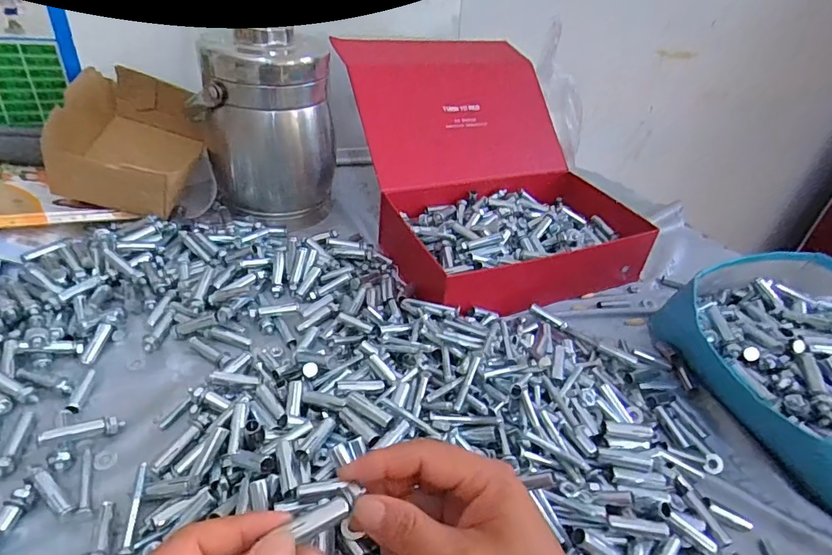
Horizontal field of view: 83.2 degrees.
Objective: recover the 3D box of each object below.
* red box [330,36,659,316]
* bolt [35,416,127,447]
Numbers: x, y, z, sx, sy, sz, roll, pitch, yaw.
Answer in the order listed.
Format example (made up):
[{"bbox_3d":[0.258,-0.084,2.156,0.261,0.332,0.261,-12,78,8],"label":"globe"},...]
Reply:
[{"bbox_3d":[0.095,-0.150,0.618,0.299,0.177,0.355,-12,42,-23],"label":"red box"},{"bbox_3d":[-0.258,0.119,0.363,0.053,0.012,0.013,-3,36,-38],"label":"bolt"}]

